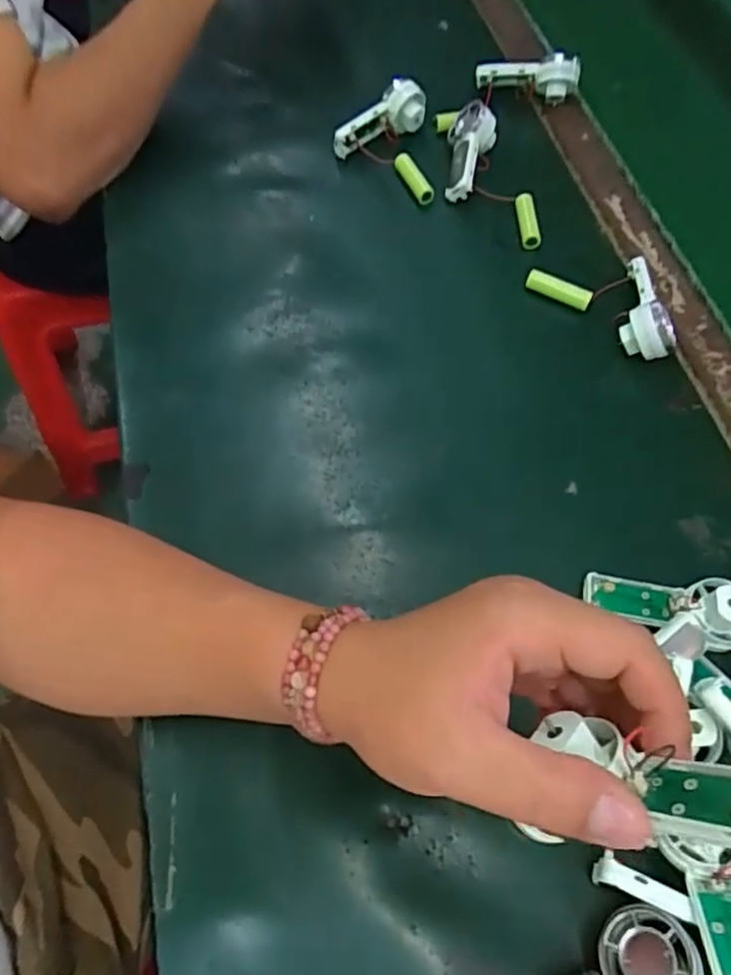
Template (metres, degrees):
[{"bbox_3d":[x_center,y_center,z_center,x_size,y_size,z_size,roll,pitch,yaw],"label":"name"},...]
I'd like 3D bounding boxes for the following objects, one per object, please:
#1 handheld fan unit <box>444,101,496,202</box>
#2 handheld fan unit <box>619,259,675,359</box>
[{"bbox_3d":[0.084,-0.273,0.537,0.037,0.033,0.084,10,81,4],"label":"handheld fan unit"},{"bbox_3d":[0.203,-0.129,0.476,0.034,0.037,0.074,11,62,4],"label":"handheld fan unit"}]

